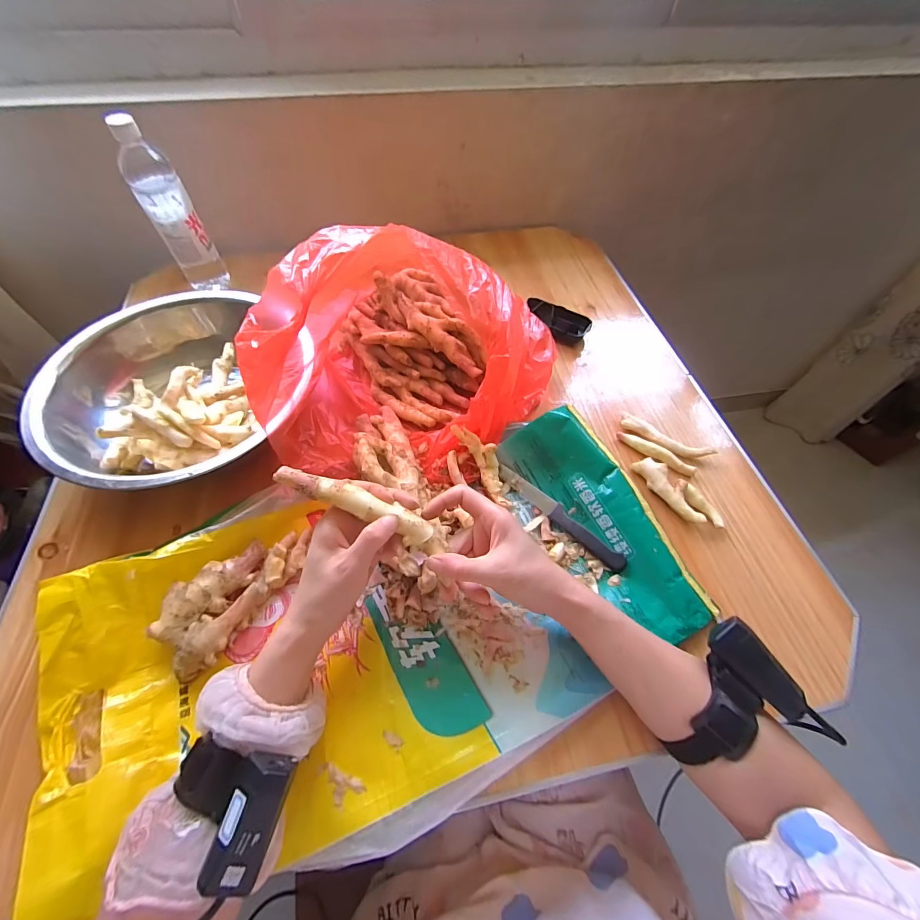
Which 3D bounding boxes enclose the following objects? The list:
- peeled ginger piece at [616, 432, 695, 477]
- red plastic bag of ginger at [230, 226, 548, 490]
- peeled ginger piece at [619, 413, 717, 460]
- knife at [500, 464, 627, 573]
[{"bbox_3d":[0.246,-0.008,0.492,0.099,0.017,0.017,33,62,18],"label":"peeled ginger piece"},{"bbox_3d":[-0.056,-0.123,0.445,0.284,0.209,0.294,20,59,11],"label":"red plastic bag of ginger"},{"bbox_3d":[0.263,-0.028,0.504,0.115,0.017,0.026,31,62,17],"label":"peeled ginger piece"},{"bbox_3d":[0.110,0.061,0.439,0.017,0.012,0.169,-39,66,-23],"label":"knife"}]

